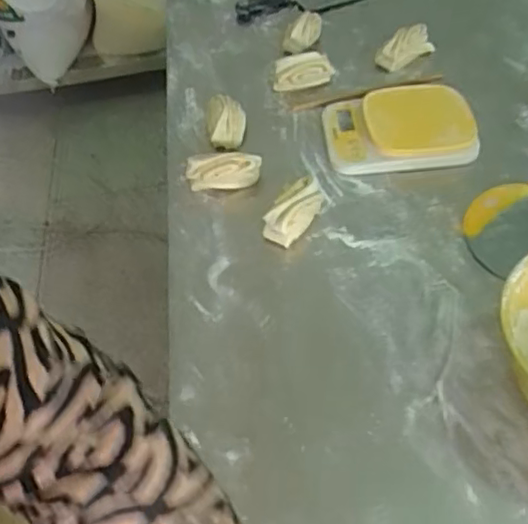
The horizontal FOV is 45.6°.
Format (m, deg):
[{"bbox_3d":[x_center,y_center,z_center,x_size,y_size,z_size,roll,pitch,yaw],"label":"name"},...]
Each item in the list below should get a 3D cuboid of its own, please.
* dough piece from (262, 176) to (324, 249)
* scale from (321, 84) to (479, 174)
[{"bbox_3d":[0.037,-0.064,0.770,0.047,0.046,0.090,21,55,23],"label":"dough piece"},{"bbox_3d":[0.180,-0.189,0.864,0.190,0.038,0.148,-7,49,1],"label":"scale"}]

